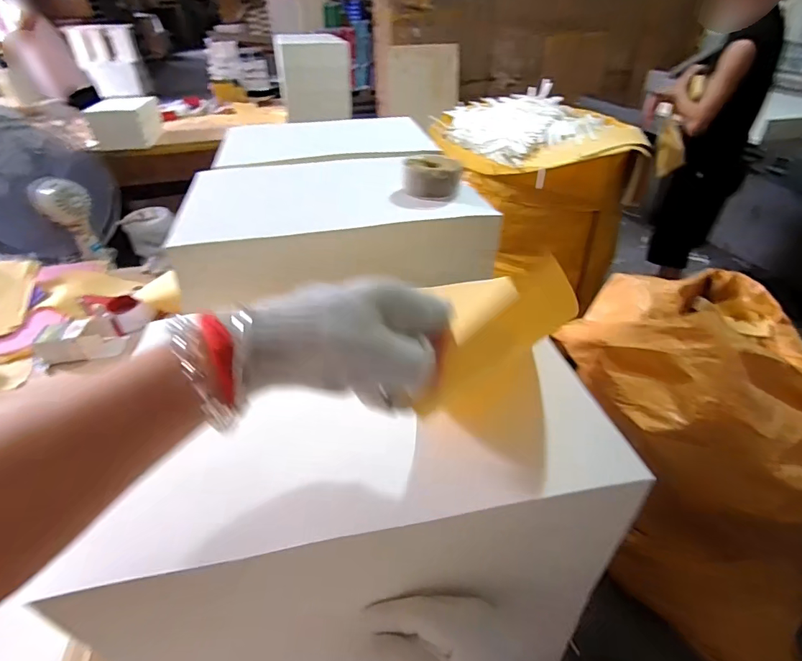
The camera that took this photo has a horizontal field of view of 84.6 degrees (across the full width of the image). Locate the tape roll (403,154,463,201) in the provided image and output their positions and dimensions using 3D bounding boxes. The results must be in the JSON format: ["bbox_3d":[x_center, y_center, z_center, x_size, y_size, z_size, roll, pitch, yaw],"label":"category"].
[{"bbox_3d":[0.044,-0.209,0.601,0.075,0.041,0.075,-1,37,1],"label":"tape roll"}]

